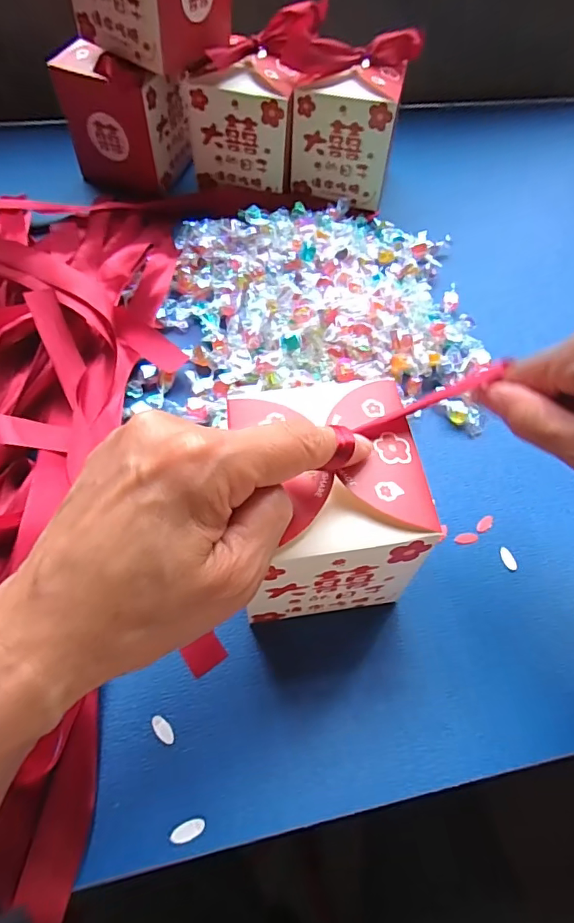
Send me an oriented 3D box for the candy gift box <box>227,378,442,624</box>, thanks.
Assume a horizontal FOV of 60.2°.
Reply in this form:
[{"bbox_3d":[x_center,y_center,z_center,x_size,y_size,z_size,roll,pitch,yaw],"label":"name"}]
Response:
[{"bbox_3d":[0.017,0.020,0.233,0.075,0.077,0.083,-7,59,-8],"label":"candy gift box"}]

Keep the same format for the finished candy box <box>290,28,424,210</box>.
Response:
[{"bbox_3d":[0.055,-0.286,0.416,0.085,0.100,0.075,16,59,7],"label":"finished candy box"}]

